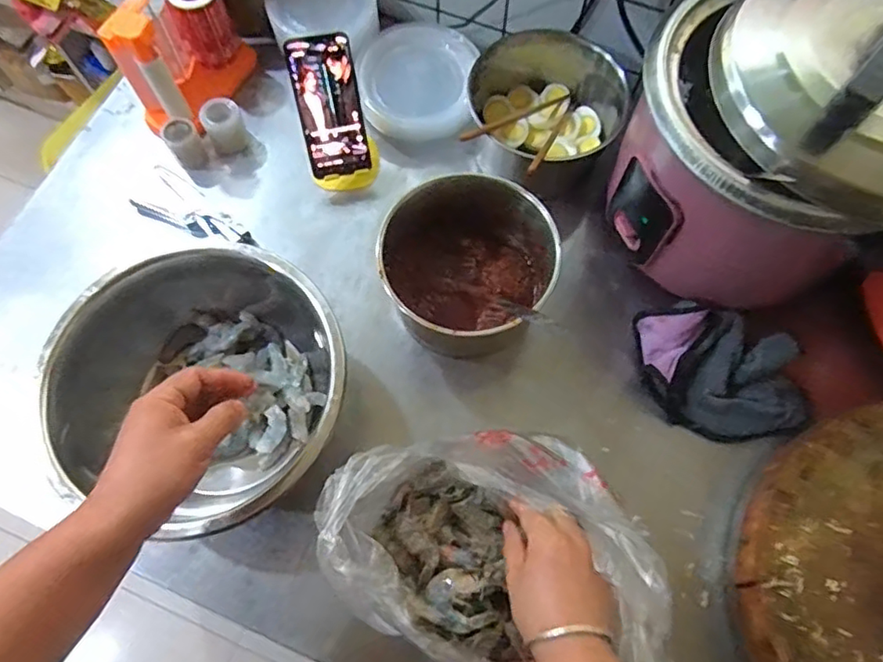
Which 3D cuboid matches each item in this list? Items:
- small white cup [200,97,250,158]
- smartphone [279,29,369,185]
[{"bbox_3d":[-0.285,-0.270,0.787,0.051,0.060,0.050,-25,71,-9],"label":"small white cup"},{"bbox_3d":[-0.138,-0.272,0.734,0.078,0.013,0.159,-11,115,-5],"label":"smartphone"}]

